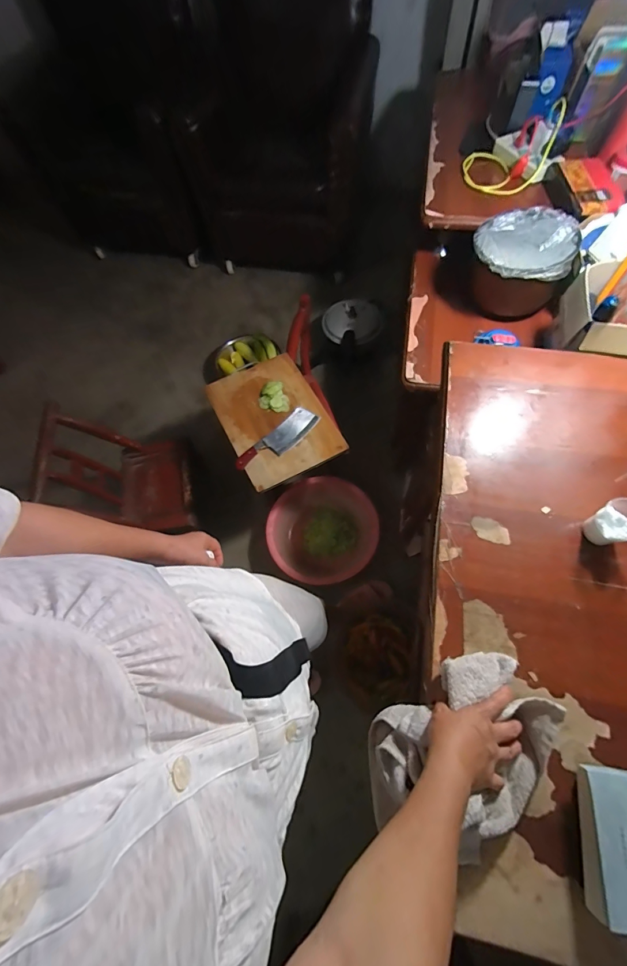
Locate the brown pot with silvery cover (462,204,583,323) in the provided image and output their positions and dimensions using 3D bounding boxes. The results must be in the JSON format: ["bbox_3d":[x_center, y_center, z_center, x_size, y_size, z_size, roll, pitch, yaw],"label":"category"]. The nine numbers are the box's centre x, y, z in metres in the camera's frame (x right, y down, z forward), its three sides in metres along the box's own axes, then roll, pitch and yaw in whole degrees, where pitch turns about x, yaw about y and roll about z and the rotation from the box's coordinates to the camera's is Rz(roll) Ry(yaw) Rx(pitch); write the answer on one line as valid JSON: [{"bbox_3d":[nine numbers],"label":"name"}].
[{"bbox_3d":[0.509,-0.536,0.925,0.232,0.177,0.229,-1,66,2],"label":"brown pot with silvery cover"}]

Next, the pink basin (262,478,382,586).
[{"bbox_3d":[0.036,0.169,1.271,0.354,0.108,0.360,-1,66,2],"label":"pink basin"}]

